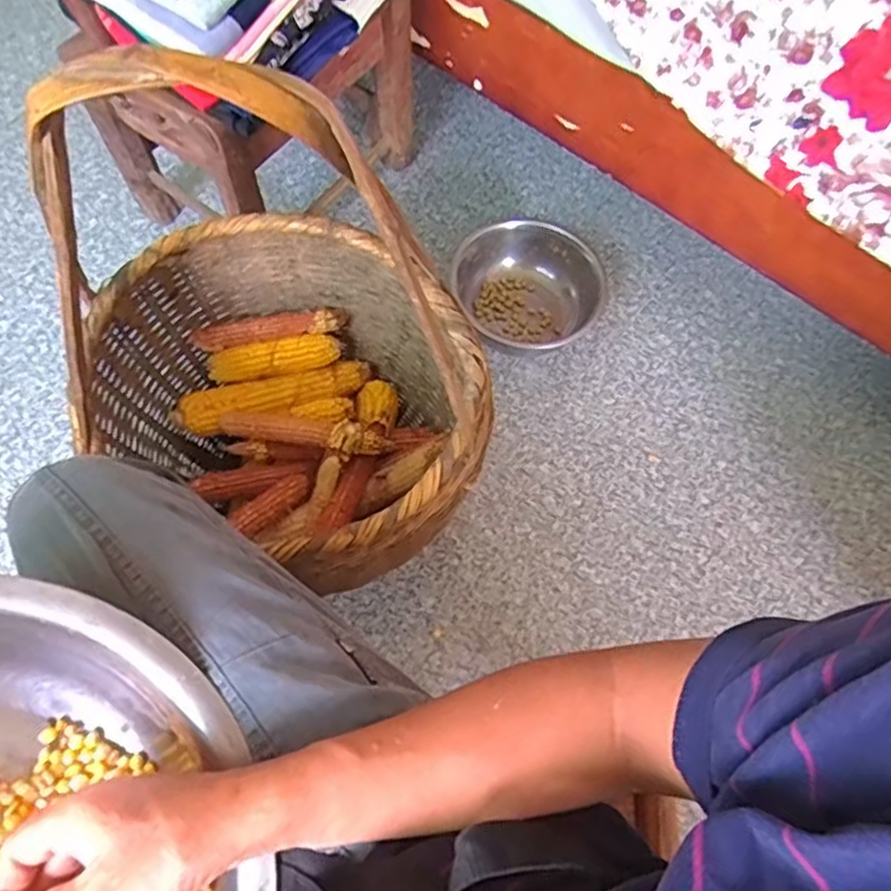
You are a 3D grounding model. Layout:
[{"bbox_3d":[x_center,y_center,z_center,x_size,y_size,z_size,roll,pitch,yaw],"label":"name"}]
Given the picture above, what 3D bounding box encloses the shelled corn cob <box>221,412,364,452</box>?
[{"bbox_3d":[-0.172,-0.021,0.778,0.185,0.039,0.043,6,61,27],"label":"shelled corn cob"}]

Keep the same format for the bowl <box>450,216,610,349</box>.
[{"bbox_3d":[0.121,-0.238,1.002,0.204,0.100,0.181,-24,71,-14],"label":"bowl"}]

